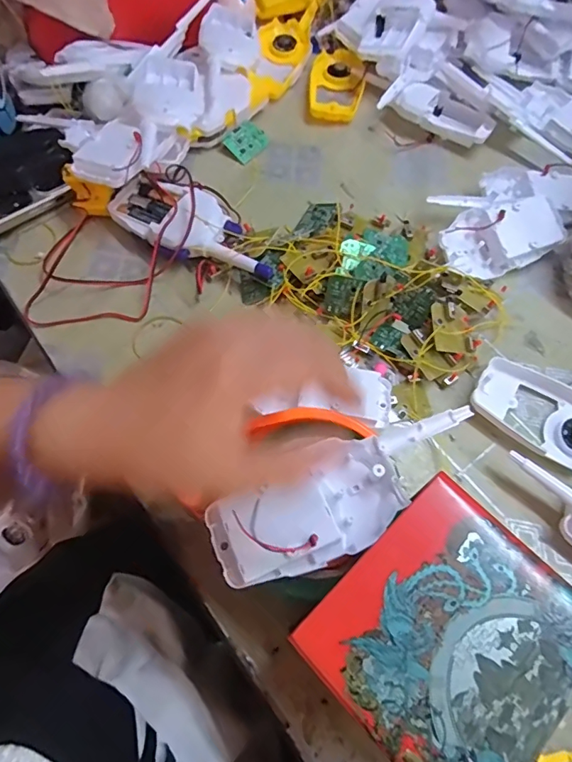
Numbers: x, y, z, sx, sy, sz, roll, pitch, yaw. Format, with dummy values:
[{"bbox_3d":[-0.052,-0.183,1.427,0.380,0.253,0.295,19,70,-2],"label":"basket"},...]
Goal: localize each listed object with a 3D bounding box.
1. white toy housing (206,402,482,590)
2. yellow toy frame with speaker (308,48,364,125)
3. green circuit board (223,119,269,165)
[{"bbox_3d":[0.036,0.063,0.270,0.162,0.031,0.056,-27,69,-14],"label":"white toy housing"},{"bbox_3d":[0.056,-0.328,0.522,0.057,0.015,0.107,10,66,4],"label":"yellow toy frame with speaker"},{"bbox_3d":[-0.040,-0.249,0.488,0.035,0.004,0.040,45,79,-3],"label":"green circuit board"}]

